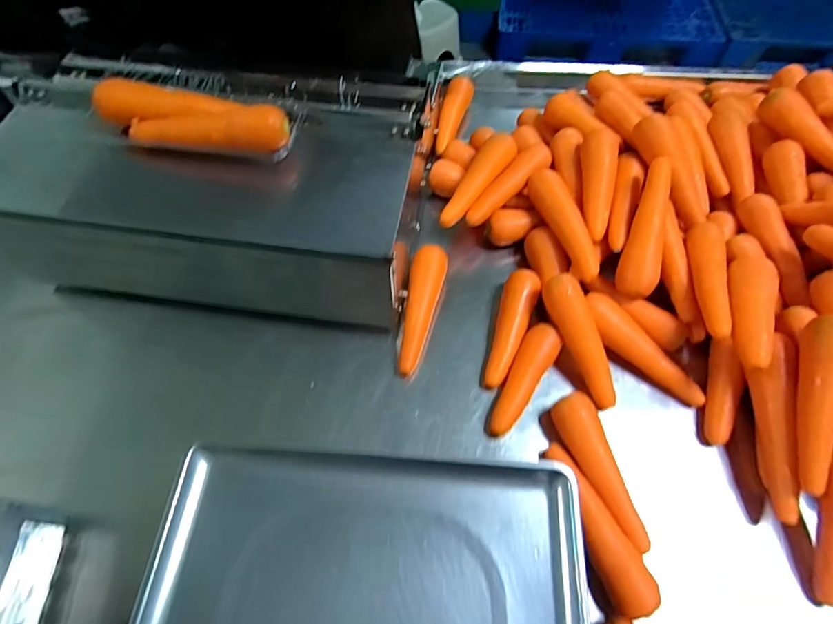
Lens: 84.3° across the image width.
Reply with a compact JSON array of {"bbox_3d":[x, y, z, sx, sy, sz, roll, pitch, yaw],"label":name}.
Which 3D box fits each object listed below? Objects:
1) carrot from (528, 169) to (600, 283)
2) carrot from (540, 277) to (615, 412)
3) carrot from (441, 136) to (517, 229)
[{"bbox_3d":[0.192,-0.117,0.595,0.041,0.031,0.176,-13,61,-7],"label":"carrot"},{"bbox_3d":[0.192,0.033,0.533,0.040,0.031,0.160,-20,87,-11],"label":"carrot"},{"bbox_3d":[0.090,-0.184,0.650,0.051,0.037,0.186,26,63,14],"label":"carrot"}]

